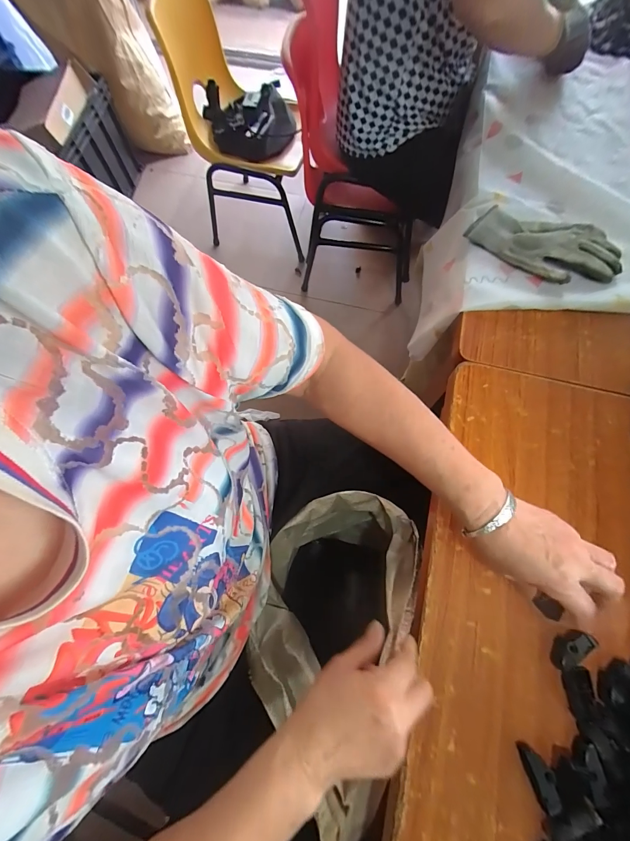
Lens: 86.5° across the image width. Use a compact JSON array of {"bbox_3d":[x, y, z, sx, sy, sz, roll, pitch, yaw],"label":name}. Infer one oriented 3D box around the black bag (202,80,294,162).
[{"bbox_3d":[-0.204,-0.951,1.071,0.257,0.103,0.286,-12,72,-4],"label":"black bag"}]

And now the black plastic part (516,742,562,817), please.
[{"bbox_3d":[0.207,0.326,0.306,0.019,0.013,0.047,-15,57,-3],"label":"black plastic part"}]

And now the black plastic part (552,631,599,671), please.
[{"bbox_3d":[0.262,0.233,0.342,0.046,0.014,0.020,-33,72,-10],"label":"black plastic part"}]

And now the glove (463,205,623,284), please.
[{"bbox_3d":[0.353,-0.271,0.510,0.204,0.031,0.118,36,75,14],"label":"glove"}]

